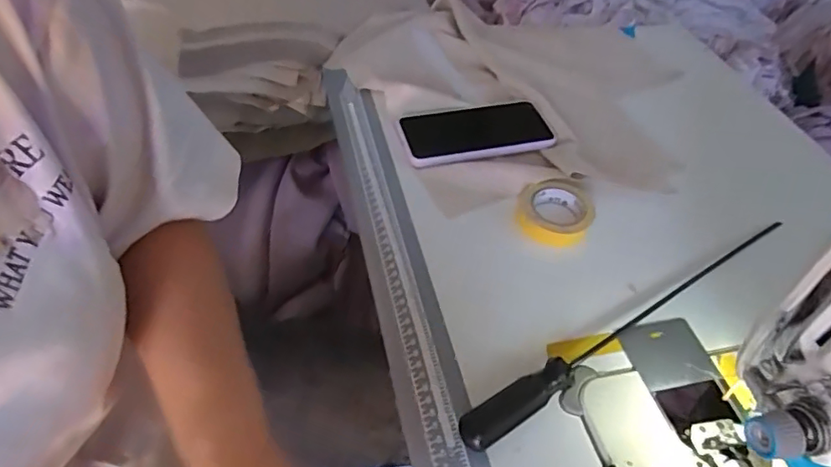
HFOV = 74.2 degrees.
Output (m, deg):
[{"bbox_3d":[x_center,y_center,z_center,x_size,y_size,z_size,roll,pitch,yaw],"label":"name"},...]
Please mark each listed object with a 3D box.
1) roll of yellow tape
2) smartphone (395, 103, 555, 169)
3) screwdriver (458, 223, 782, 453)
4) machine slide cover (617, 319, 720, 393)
[{"bbox_3d":[0.129,-0.019,0.508,0.066,0.015,0.067,2,48,-2],"label":"roll of yellow tape"},{"bbox_3d":[0.065,-0.108,0.591,0.158,0.017,0.081,-9,49,-12],"label":"smartphone"},{"bbox_3d":[0.190,0.065,0.437,0.376,0.026,0.024,-24,53,-23],"label":"screwdriver"},{"bbox_3d":[0.196,0.093,0.428,0.064,0.004,0.055,-7,48,-10],"label":"machine slide cover"}]

